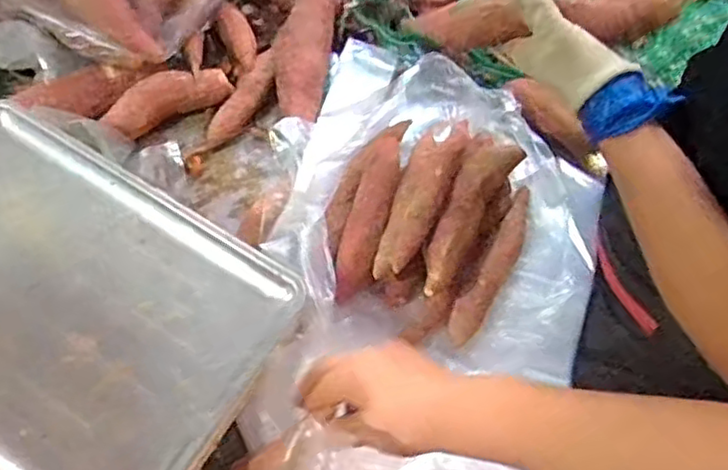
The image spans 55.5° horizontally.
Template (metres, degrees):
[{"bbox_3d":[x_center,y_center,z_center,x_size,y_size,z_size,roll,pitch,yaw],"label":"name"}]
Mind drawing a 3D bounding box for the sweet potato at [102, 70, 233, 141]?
[{"bbox_3d":[-0.200,-0.141,0.707,0.126,0.036,0.035,-29,70,-16],"label":"sweet potato"}]

